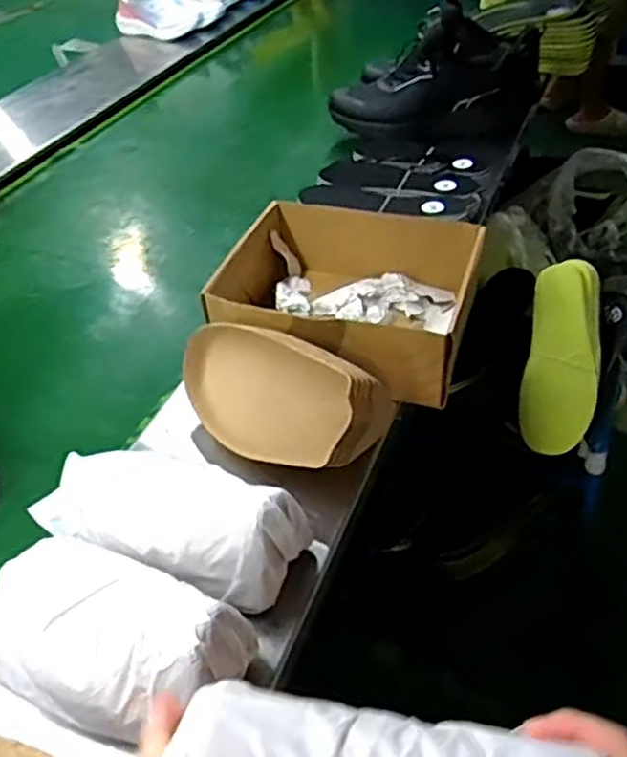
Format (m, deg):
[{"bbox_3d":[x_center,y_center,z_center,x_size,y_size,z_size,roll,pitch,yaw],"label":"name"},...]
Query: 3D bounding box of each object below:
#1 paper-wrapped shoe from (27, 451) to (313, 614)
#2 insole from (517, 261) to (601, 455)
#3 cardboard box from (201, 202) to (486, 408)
[{"bbox_3d":[-0.121,0.098,0.578,0.239,0.085,0.106,17,46,20],"label":"paper-wrapped shoe"},{"bbox_3d":[0.369,-0.034,1.034,0.109,0.057,0.308,8,79,11],"label":"insole"},{"bbox_3d":[0.042,-0.094,0.804,0.270,0.102,0.238,13,44,16],"label":"cardboard box"}]

